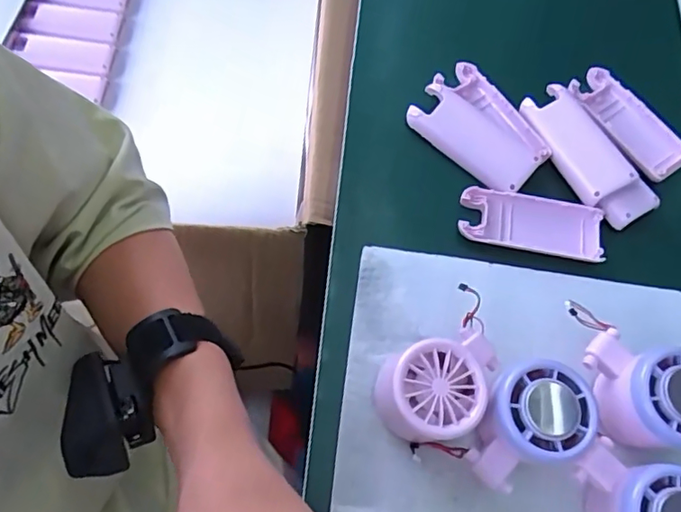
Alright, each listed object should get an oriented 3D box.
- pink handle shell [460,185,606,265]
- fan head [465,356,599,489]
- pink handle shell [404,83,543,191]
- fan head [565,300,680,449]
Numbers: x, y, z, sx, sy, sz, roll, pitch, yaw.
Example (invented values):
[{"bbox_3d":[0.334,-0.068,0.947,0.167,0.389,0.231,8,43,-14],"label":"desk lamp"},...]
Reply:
[{"bbox_3d":[0.139,-0.024,0.398,0.101,0.010,0.043,9,67,1],"label":"pink handle shell"},{"bbox_3d":[0.105,0.098,0.321,0.071,0.052,0.055,-27,72,-13],"label":"fan head"},{"bbox_3d":[0.104,-0.094,0.424,0.103,0.013,0.051,38,71,12],"label":"pink handle shell"},{"bbox_3d":[0.173,0.077,0.333,0.097,0.055,0.061,39,71,13],"label":"fan head"}]

